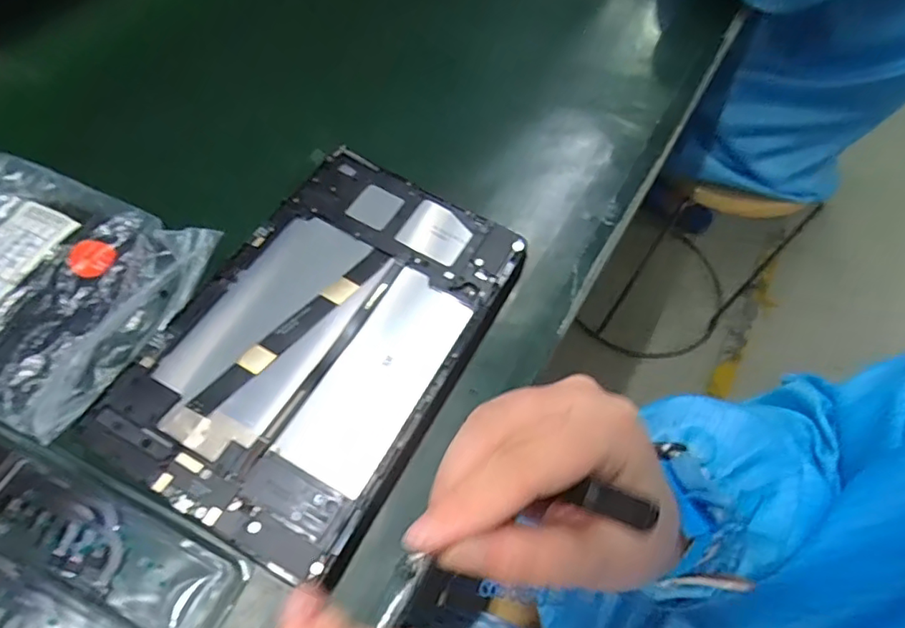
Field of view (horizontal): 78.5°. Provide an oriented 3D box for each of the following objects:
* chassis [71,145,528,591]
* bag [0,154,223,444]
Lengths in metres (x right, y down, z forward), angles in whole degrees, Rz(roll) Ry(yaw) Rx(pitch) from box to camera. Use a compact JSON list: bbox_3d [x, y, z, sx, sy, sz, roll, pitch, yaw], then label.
[{"bbox_3d":[-0.070,0.012,0.327,0.149,0.022,0.235,27,61,11],"label":"chassis"},{"bbox_3d":[-0.249,-0.021,0.327,0.166,0.027,0.142,23,61,9],"label":"bag"}]

